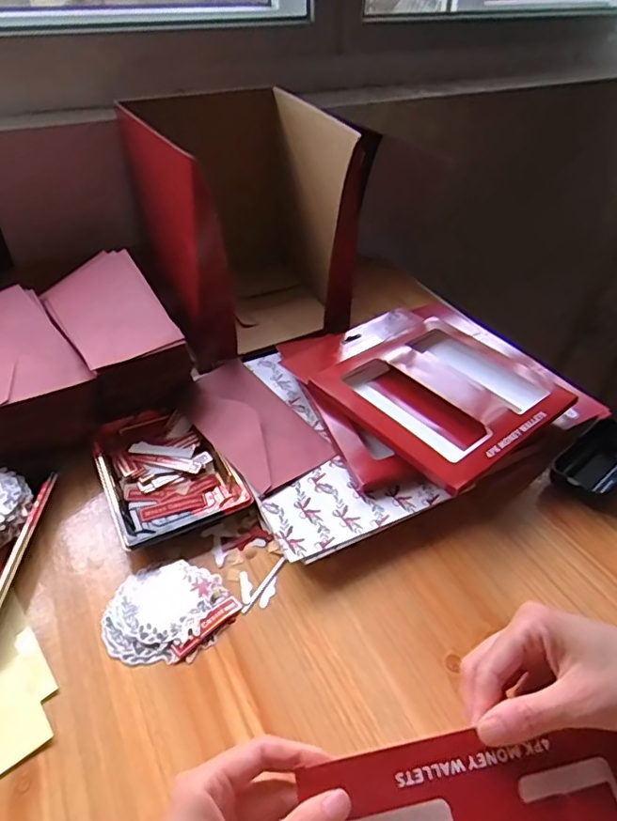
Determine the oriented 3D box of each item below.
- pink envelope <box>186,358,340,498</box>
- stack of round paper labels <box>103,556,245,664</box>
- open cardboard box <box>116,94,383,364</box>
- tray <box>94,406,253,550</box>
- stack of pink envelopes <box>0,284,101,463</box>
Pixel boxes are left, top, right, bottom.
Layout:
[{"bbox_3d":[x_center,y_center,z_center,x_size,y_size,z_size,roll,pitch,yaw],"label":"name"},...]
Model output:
[{"bbox_3d":[-0.059,0.008,0.538,0.088,0.013,0.173,-24,48,-29],"label":"pink envelope"},{"bbox_3d":[-0.107,0.154,0.413,0.091,0.005,0.084,18,44,18],"label":"stack of round paper labels"},{"bbox_3d":[-0.076,-0.226,0.662,0.206,0.236,0.235,-20,45,-22],"label":"open cardboard box"},{"bbox_3d":[-0.136,0.052,0.511,0.109,0.020,0.157,-18,45,-21],"label":"tray"},{"bbox_3d":[-0.295,-0.038,0.538,0.119,0.053,0.219,-25,47,-26],"label":"stack of pink envelopes"}]

